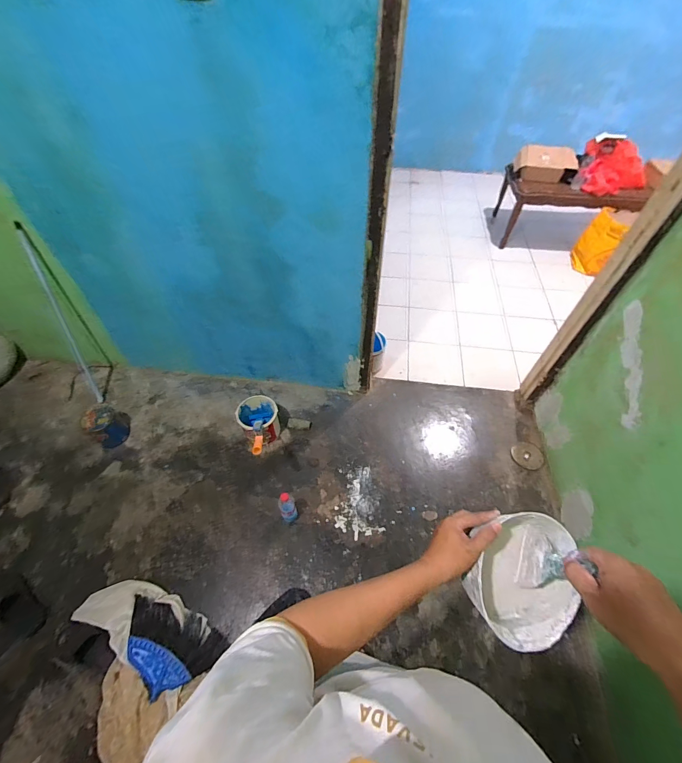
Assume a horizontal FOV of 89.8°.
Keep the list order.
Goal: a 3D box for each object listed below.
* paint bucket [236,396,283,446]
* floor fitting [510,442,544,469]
[{"bbox_3d":[-0.390,0.187,1.646,0.186,0.173,0.203,0,53,0],"label":"paint bucket"},{"bbox_3d":[0.888,0.352,1.633,0.137,0.011,0.149,-5,44,5],"label":"floor fitting"}]

